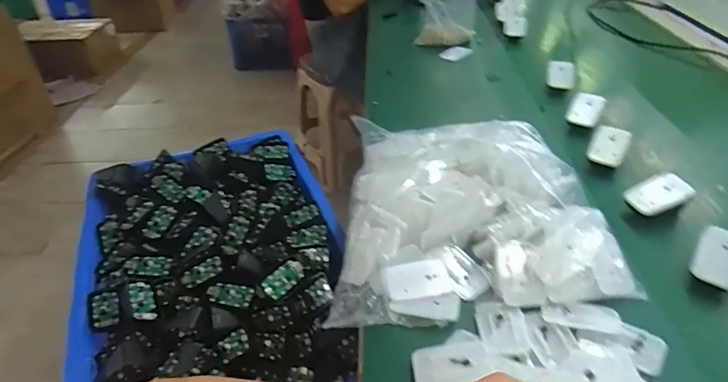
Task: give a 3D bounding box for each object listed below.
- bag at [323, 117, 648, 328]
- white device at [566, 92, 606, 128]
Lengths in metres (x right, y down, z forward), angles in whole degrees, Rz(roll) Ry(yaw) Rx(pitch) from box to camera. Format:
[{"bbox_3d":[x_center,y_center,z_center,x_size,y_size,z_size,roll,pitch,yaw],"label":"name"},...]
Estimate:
[{"bbox_3d":[0.115,0.006,0.582,0.299,0.071,0.299,-5,38,-1],"label":"bag"},{"bbox_3d":[0.348,-0.127,0.759,0.045,0.051,0.013,25,6,17],"label":"white device"}]

